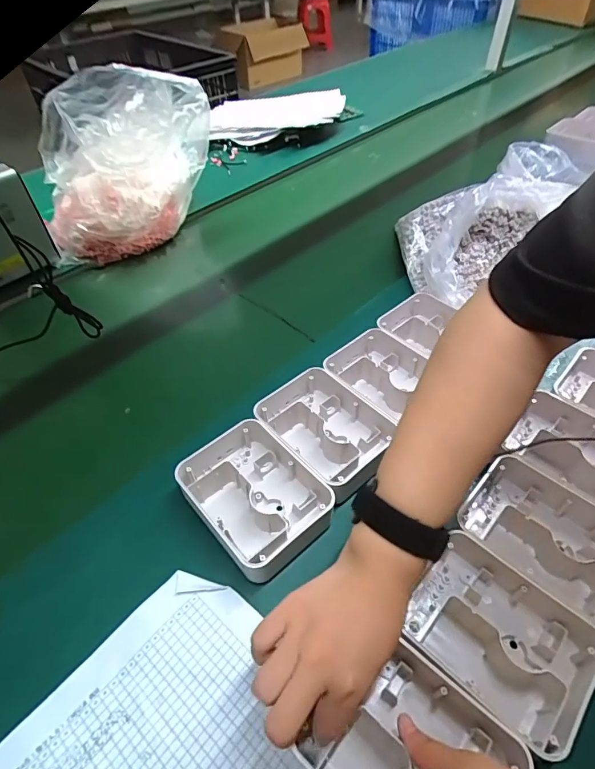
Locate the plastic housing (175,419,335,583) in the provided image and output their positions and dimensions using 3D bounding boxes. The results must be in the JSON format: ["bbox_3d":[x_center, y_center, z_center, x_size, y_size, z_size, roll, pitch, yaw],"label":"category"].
[{"bbox_3d":[-0.044,0.098,0.412,0.102,0.038,0.141,-34,55,-25],"label":"plastic housing"}]

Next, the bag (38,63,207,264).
[{"bbox_3d":[-0.323,-0.390,0.741,0.264,0.232,0.259,-25,52,-19],"label":"bag"}]

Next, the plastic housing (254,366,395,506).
[{"bbox_3d":[0.031,0.046,0.455,0.101,0.038,0.132,-34,55,-25],"label":"plastic housing"}]

